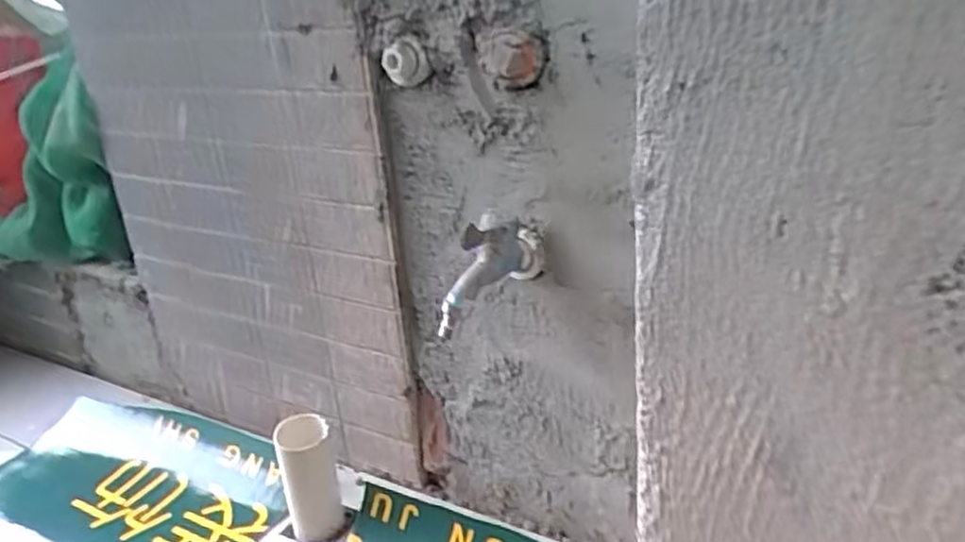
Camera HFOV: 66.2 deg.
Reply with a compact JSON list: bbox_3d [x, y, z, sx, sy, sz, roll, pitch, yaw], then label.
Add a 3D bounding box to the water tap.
[{"bbox_3d":[0.006,-0.005,0.546,0.041,0.076,0.099,15,30,39],"label":"water tap"}]

